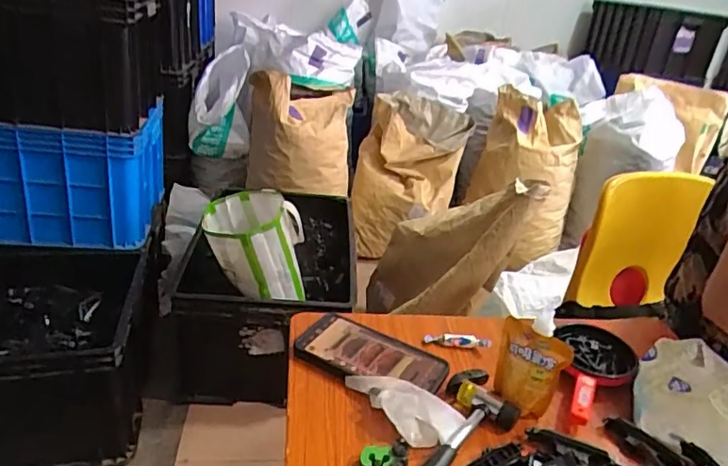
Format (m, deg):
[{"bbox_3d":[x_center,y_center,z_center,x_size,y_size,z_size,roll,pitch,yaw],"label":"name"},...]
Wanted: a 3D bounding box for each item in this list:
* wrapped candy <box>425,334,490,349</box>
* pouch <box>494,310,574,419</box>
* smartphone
[{"bbox_3d":[0.109,0.126,0.648,0.075,0.014,0.012,6,27,2],"label":"wrapped candy"},{"bbox_3d":[0.167,0.129,0.553,0.067,0.102,0.042,15,29,20],"label":"pouch"},{"bbox_3d":[0.009,0.134,0.602,0.157,0.011,0.077,20,34,22],"label":"smartphone"}]

